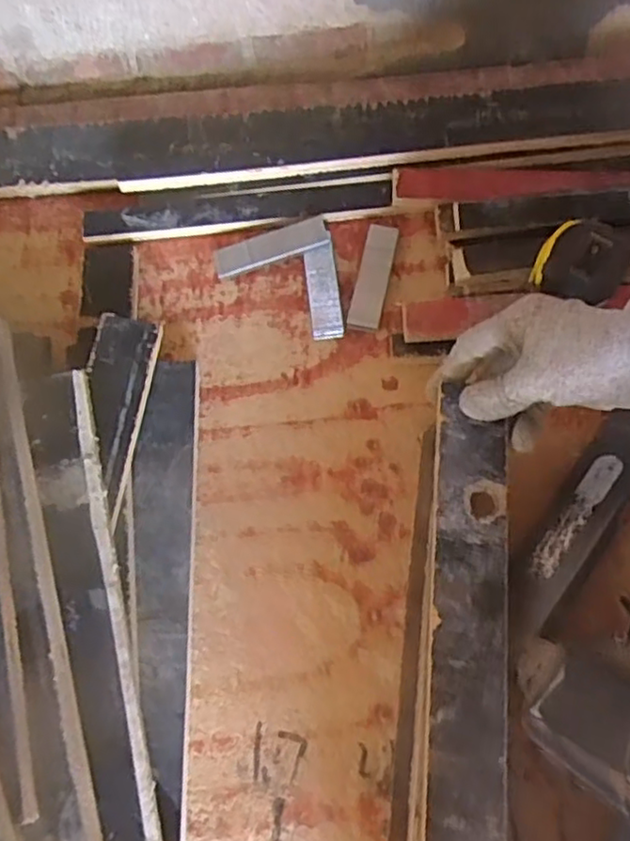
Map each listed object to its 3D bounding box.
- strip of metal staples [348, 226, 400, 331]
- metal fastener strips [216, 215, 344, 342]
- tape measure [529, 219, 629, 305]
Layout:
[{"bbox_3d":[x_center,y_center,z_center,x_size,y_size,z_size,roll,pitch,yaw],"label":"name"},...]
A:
[{"bbox_3d":[0.051,-0.126,0.576,0.026,0.011,0.101,12,73,6],"label":"strip of metal staples"},{"bbox_3d":[-0.032,-0.118,0.569,0.100,0.013,0.109,-7,72,0],"label":"metal fastener strips"},{"bbox_3d":[0.195,-0.113,0.501,0.060,0.047,0.060,19,70,11],"label":"tape measure"}]

